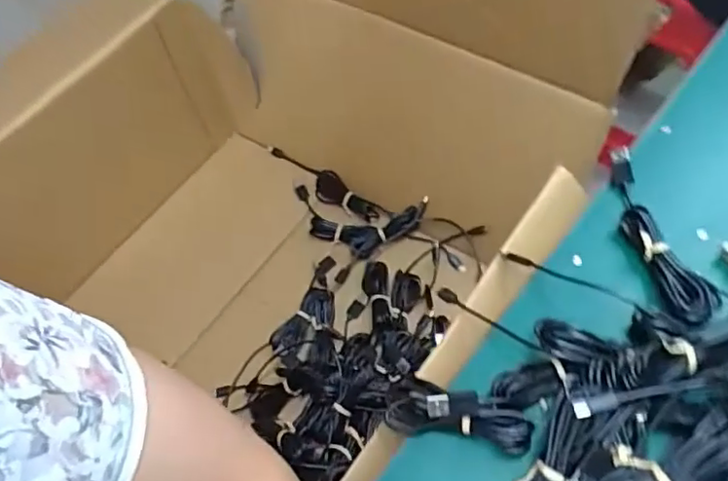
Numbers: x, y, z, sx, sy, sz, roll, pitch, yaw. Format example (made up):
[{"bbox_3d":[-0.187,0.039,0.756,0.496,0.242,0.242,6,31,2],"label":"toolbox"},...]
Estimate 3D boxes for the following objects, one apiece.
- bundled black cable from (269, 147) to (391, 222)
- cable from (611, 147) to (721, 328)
[{"bbox_3d":[-0.052,-0.073,0.786,0.202,0.020,0.033,37,67,24],"label":"bundled black cable"},{"bbox_3d":[0.204,-0.005,0.430,0.031,0.020,0.143,-14,57,-4],"label":"cable"}]

